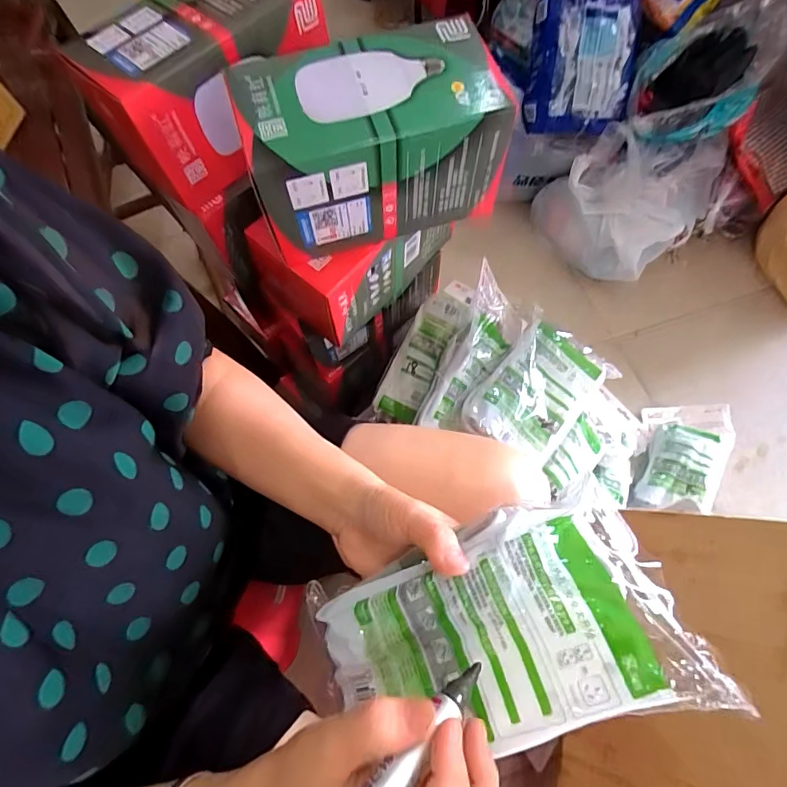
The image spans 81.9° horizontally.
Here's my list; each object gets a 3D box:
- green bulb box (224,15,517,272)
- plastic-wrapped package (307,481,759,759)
[{"bbox_3d":[-0.018,-0.225,0.416,0.214,0.122,0.115,-15,66,-3],"label":"green bulb box"},{"bbox_3d":[0.054,0.138,0.267,0.202,0.033,0.113,-24,64,12],"label":"plastic-wrapped package"}]

